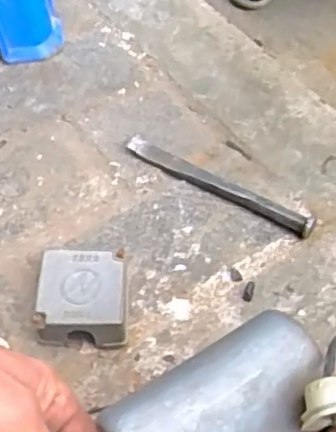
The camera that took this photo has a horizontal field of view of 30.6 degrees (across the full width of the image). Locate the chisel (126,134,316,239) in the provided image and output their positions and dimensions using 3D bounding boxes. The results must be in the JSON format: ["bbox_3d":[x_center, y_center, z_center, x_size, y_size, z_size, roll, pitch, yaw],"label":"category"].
[{"bbox_3d":[0.047,-0.029,0.594,0.198,0.014,0.018,27,58,18],"label":"chisel"}]

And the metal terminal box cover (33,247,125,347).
[{"bbox_3d":[-0.070,0.072,0.507,0.069,0.039,0.082,-2,54,-1],"label":"metal terminal box cover"}]

